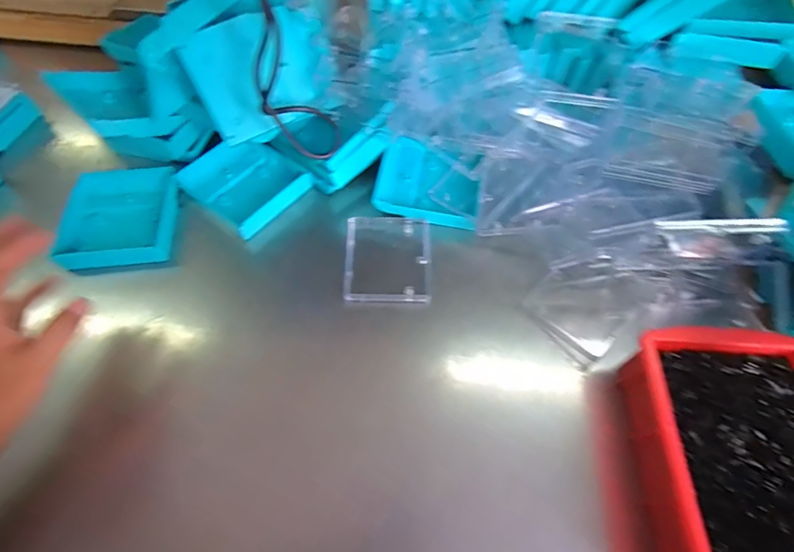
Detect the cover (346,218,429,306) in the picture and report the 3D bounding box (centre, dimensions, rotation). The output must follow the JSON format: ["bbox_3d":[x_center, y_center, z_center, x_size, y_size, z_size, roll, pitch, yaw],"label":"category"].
[{"bbox_3d":[-0.009,-0.017,0.440,0.086,0.015,0.098,1,60,0],"label":"cover"}]

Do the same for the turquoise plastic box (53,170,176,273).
[{"bbox_3d":[-0.295,-0.065,0.444,0.102,0.026,0.134,-6,60,-4],"label":"turquoise plastic box"}]

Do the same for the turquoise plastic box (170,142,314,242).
[{"bbox_3d":[-0.174,-0.110,0.480,0.118,0.024,0.105,34,65,17],"label":"turquoise plastic box"}]

